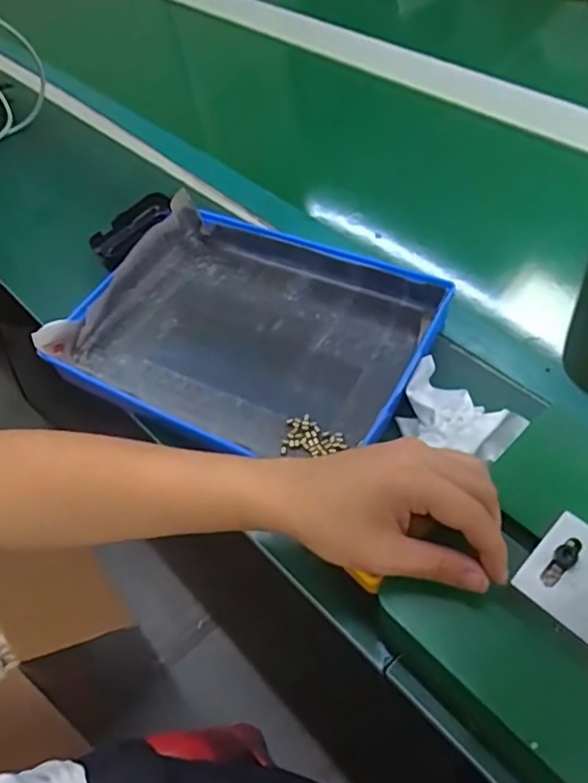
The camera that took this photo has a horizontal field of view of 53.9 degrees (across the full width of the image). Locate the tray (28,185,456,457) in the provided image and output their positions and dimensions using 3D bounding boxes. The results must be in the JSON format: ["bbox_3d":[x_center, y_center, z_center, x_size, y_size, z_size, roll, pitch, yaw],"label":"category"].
[{"bbox_3d":[-0.043,-0.058,0.542,0.321,0.043,0.245,21,60,21],"label":"tray"}]

